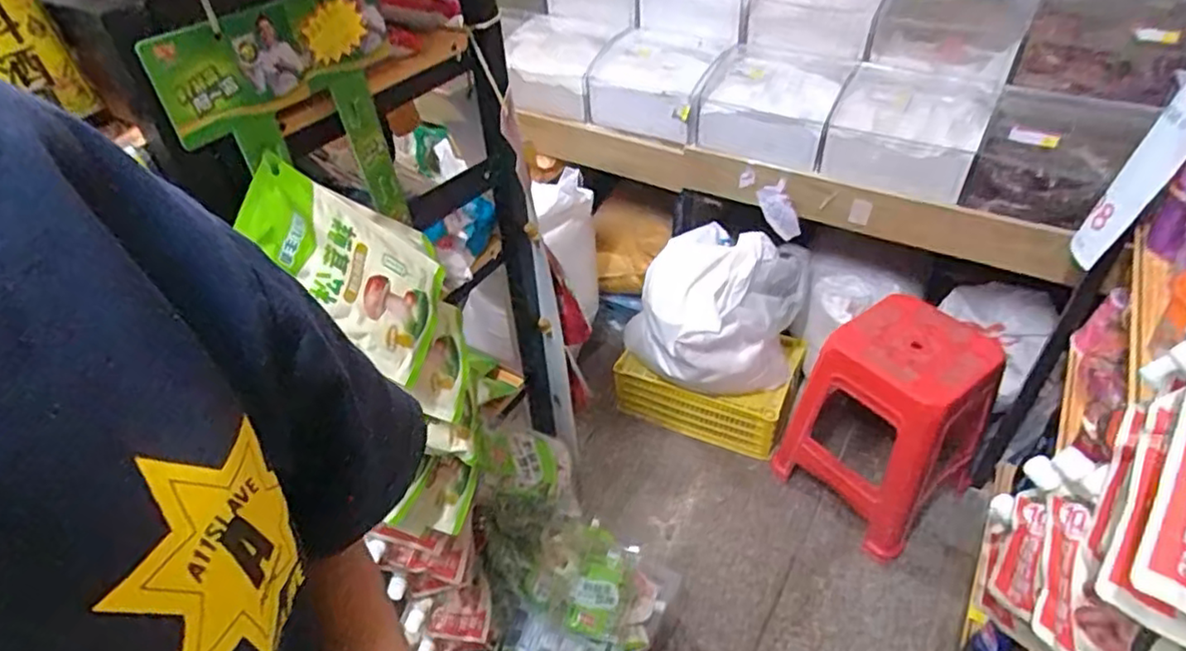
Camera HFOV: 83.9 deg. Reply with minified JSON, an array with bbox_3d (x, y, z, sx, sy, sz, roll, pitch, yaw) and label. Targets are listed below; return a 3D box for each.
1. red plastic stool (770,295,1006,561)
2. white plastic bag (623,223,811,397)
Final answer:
[{"bbox_3d":[0.621,0.199,1.367,0.279,0.404,0.311,-30,48,-27],"label":"red plastic stool"},{"bbox_3d":[0.283,-0.017,1.568,0.366,0.347,0.316,16,45,21],"label":"white plastic bag"}]

